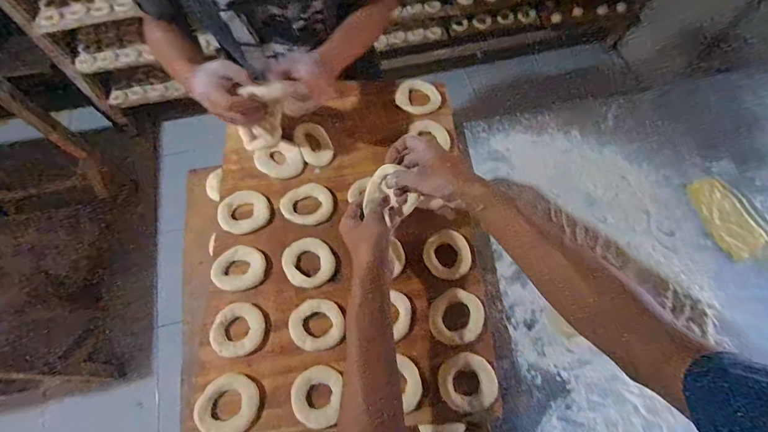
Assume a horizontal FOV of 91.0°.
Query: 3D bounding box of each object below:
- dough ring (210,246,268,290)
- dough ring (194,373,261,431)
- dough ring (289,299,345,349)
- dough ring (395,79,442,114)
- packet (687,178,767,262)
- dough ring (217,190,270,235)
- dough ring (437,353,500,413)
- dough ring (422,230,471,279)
[{"bbox_3d":[-0.225,0.082,0.585,0.077,0.012,0.068,-26,69,-11],"label":"dough ring"},{"bbox_3d":[-0.206,0.251,0.502,0.072,0.023,0.074,29,70,12],"label":"dough ring"},{"bbox_3d":[-0.100,0.159,0.555,0.072,0.021,0.071,0,67,0],"label":"dough ring"},{"bbox_3d":[0.066,-0.229,0.722,0.090,0.012,0.075,26,69,11],"label":"dough ring"},{"bbox_3d":[0.632,-0.002,0.686,0.104,0.008,0.154,-16,68,-7],"label":"packet"},{"bbox_3d":[-0.232,-0.006,0.627,0.081,0.015,0.070,-28,70,-11],"label":"dough ring"},{"bbox_3d":[0.118,0.234,0.531,0.078,0.013,0.075,0,67,0],"label":"dough ring"},{"bbox_3d":[0.100,0.061,0.593,0.073,0.012,0.076,0,67,0],"label":"dough ring"}]

